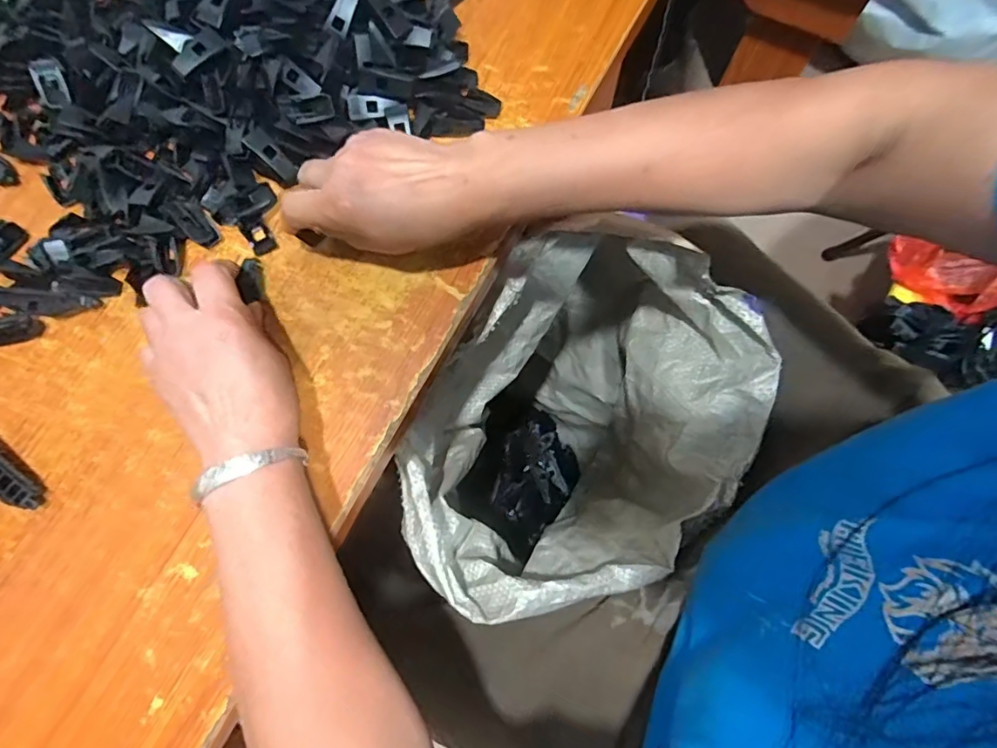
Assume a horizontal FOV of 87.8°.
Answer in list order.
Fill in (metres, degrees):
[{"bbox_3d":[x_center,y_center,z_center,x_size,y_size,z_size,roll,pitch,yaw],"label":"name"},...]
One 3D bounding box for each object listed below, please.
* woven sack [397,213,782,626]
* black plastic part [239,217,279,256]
[{"bbox_3d":[0.073,0.096,0.661,0.258,0.529,0.334,35,80,8],"label":"woven sack"},{"bbox_3d":[-0.183,-0.106,0.392,0.018,0.008,0.029,-32,79,-7],"label":"black plastic part"}]

